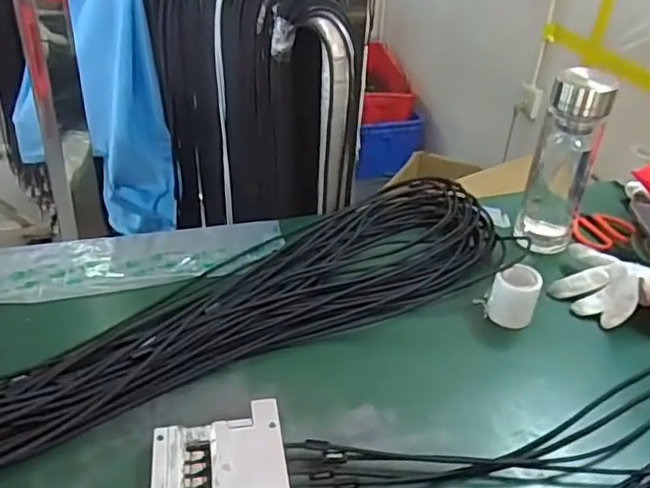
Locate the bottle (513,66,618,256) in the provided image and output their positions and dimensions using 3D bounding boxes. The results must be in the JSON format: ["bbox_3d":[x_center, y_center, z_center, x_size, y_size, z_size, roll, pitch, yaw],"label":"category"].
[{"bbox_3d":[0.275,-0.102,0.715,0.069,0.187,0.072,18,36,19],"label":"bottle"}]

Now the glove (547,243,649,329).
[{"bbox_3d":[0.312,0.045,0.661,0.078,0.055,0.148,-25,44,-36],"label":"glove"}]

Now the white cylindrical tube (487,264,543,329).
[{"bbox_3d":[0.195,0.053,0.646,0.043,0.052,0.040,18,36,19],"label":"white cylindrical tube"}]

